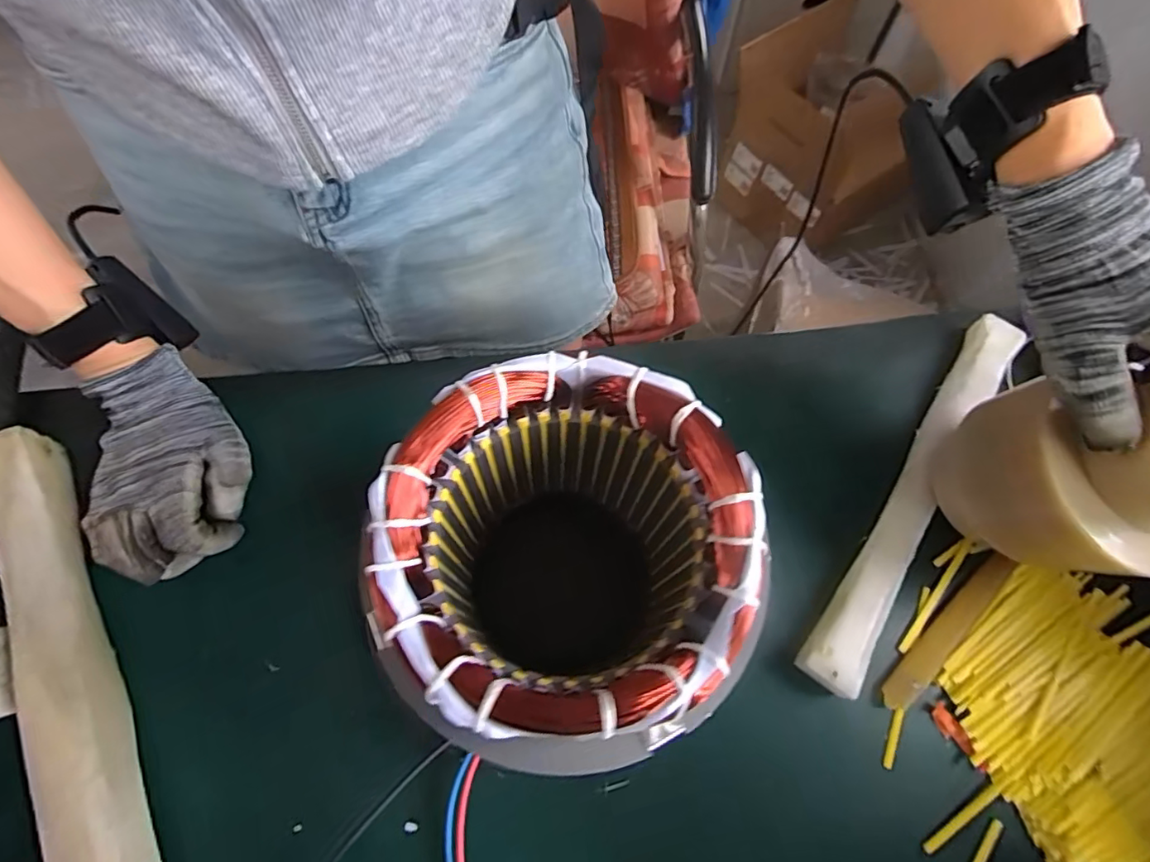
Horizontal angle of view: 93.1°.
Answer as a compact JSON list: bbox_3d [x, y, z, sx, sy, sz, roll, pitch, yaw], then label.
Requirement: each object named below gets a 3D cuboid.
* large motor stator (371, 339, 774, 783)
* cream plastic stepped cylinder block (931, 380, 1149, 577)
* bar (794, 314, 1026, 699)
[{"bbox_3d":[-0.005,0.066,0.264,0.125,0.175,0.137,1,68,-2],"label":"large motor stator"},{"bbox_3d":[0.274,0.026,0.288,0.097,0.119,0.092,23,69,7],"label":"cream plastic stepped cylinder block"},{"bbox_3d":[0.230,0.035,0.364,0.035,0.022,0.297,35,71,11],"label":"bar"}]

